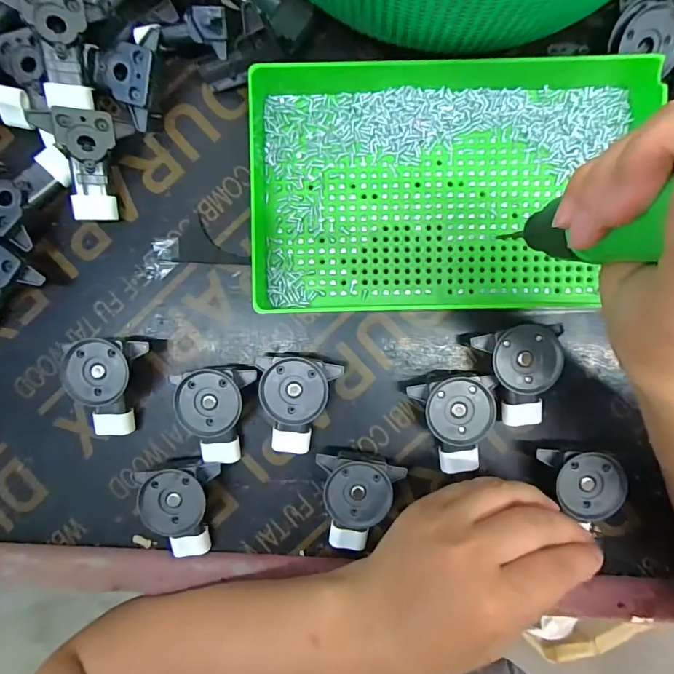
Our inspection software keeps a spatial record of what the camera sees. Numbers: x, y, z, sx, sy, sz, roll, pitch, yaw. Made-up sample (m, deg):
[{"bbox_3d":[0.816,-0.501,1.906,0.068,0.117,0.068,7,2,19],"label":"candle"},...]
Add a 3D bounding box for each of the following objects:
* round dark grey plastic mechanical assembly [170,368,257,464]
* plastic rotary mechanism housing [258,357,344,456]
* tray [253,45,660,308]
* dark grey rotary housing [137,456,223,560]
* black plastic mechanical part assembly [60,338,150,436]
[{"bbox_3d":[-0.081,0.048,0.269,0.047,0.030,0.059,8,92,1],"label":"round dark grey plastic mechanical assembly"},{"bbox_3d":[-0.024,0.045,0.270,0.049,0.029,0.067,2,92,1],"label":"plastic rotary mechanism housing"},{"bbox_3d":[0.070,-0.097,0.252,0.239,0.036,0.156,-1,92,1],"label":"tray"},{"bbox_3d":[-0.107,0.112,0.272,0.046,0.031,0.070,11,92,1],"label":"dark grey rotary housing"},{"bbox_3d":[-0.155,0.032,0.269,0.043,0.031,0.065,12,92,1],"label":"black plastic mechanical part assembly"}]

